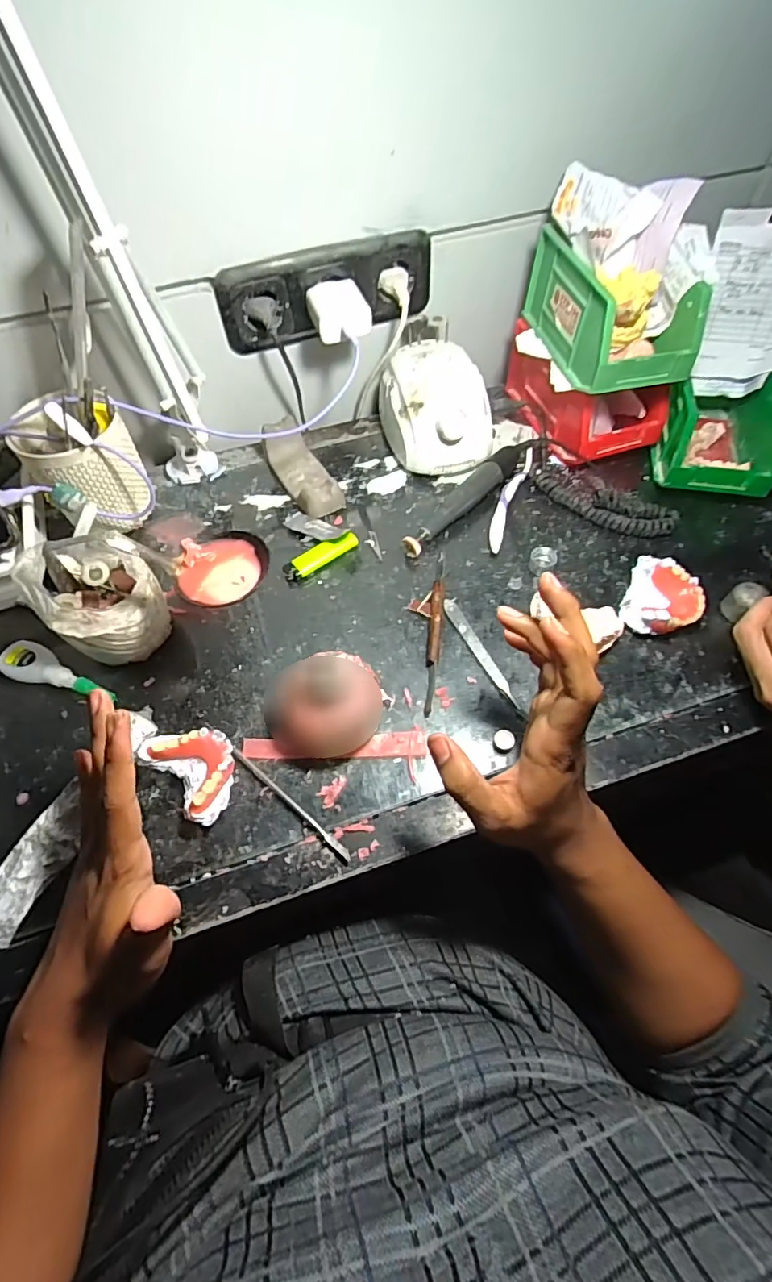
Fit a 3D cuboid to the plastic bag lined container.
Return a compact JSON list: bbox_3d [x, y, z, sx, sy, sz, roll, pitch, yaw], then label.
[{"bbox_3d":[-0.239,-0.034,0.457,0.092,0.102,0.092,16,60,11],"label":"plastic bag lined container"}]

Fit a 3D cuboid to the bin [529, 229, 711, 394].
[{"bbox_3d":[0.218,-0.324,0.524,0.098,0.081,0.166,-13,59,-6],"label":"bin"}]

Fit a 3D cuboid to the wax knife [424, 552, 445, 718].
[{"bbox_3d":[0.044,-0.012,0.485,0.012,0.013,0.164,5,59,5],"label":"wax knife"}]

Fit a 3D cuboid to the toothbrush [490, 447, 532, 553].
[{"bbox_3d":[0.131,-0.151,0.568,0.019,0.010,0.154,18,61,13],"label":"toothbrush"}]

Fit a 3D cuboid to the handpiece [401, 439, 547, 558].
[{"bbox_3d":[0.098,-0.161,0.568,0.025,0.029,0.223,37,66,22],"label":"handpiece"}]

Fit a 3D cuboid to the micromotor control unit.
[{"bbox_3d":[0.052,-0.259,0.598,0.102,0.087,0.155,-18,60,-9],"label":"micromotor control unit"}]

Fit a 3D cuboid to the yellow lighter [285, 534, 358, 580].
[{"bbox_3d":[-0.063,-0.084,0.534,0.079,0.016,0.020,-31,62,-16],"label":"yellow lighter"}]

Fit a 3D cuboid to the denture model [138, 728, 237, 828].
[{"bbox_3d":[-0.140,0.096,0.411,0.070,0.038,0.053,40,67,23],"label":"denture model"}]

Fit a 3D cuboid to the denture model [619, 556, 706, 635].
[{"bbox_3d":[0.246,-0.036,0.483,0.061,0.032,0.070,22,62,15],"label":"denture model"}]

